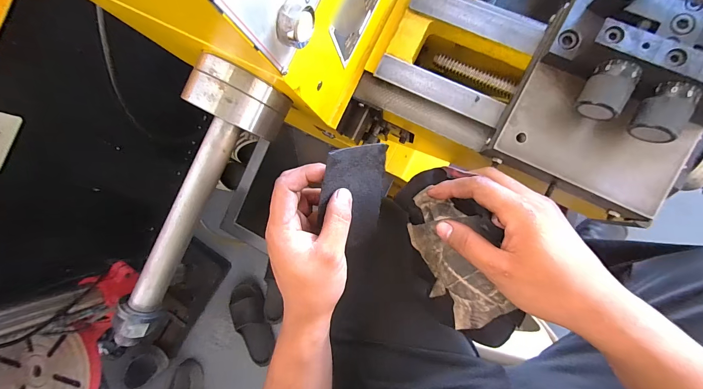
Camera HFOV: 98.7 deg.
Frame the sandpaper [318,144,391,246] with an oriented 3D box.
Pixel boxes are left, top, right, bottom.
[{"bbox_3d":[0.002,0.006,0.293,0.007,0.070,0.108,35,126,47],"label":"sandpaper"}]

